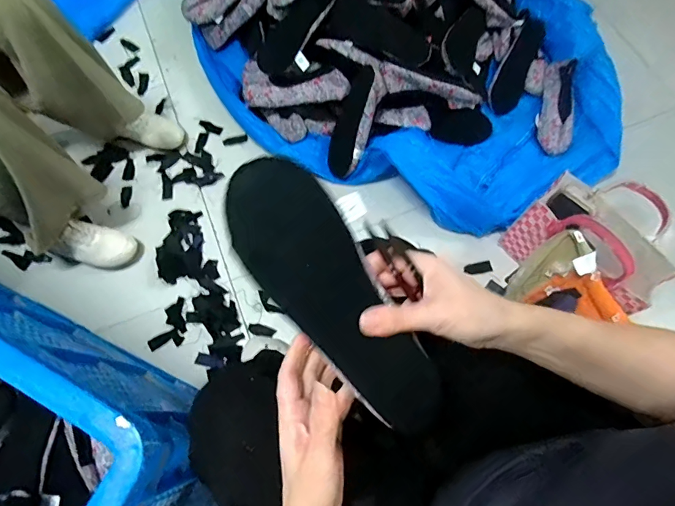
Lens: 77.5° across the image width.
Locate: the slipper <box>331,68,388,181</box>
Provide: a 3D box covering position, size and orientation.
[{"bbox_3d":[0.037,-0.296,0.961,0.092,0.058,0.249,24,107,10],"label":"slipper"}]

